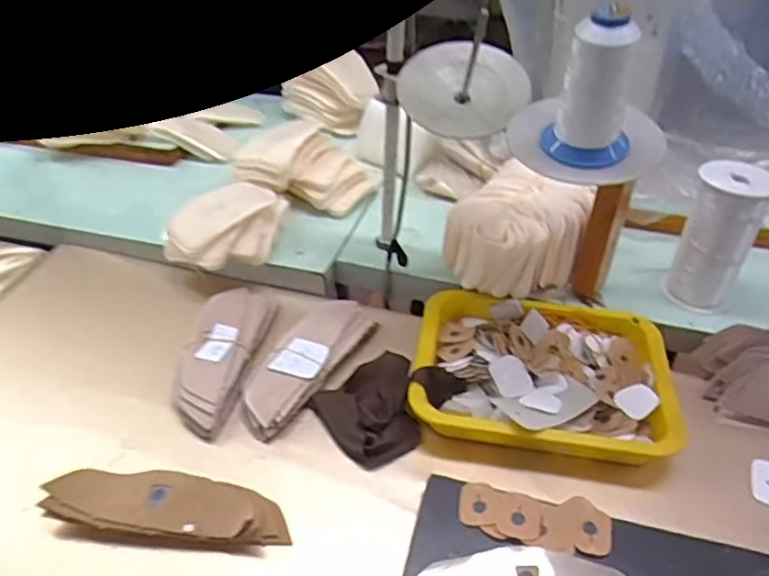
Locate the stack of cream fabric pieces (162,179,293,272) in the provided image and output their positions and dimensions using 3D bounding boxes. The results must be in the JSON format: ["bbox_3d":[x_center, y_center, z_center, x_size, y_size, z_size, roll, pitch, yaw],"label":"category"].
[{"bbox_3d":[-0.187,-0.076,0.768,0.166,0.066,0.103,-20,45,-26],"label":"stack of cream fabric pieces"}]

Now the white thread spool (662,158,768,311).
[{"bbox_3d":[0.375,-0.055,0.695,0.078,0.160,0.068,24,45,26],"label":"white thread spool"}]

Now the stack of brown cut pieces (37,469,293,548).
[{"bbox_3d":[-0.184,0.188,0.524,0.200,0.028,0.056,3,39,1],"label":"stack of brown cut pieces"}]

